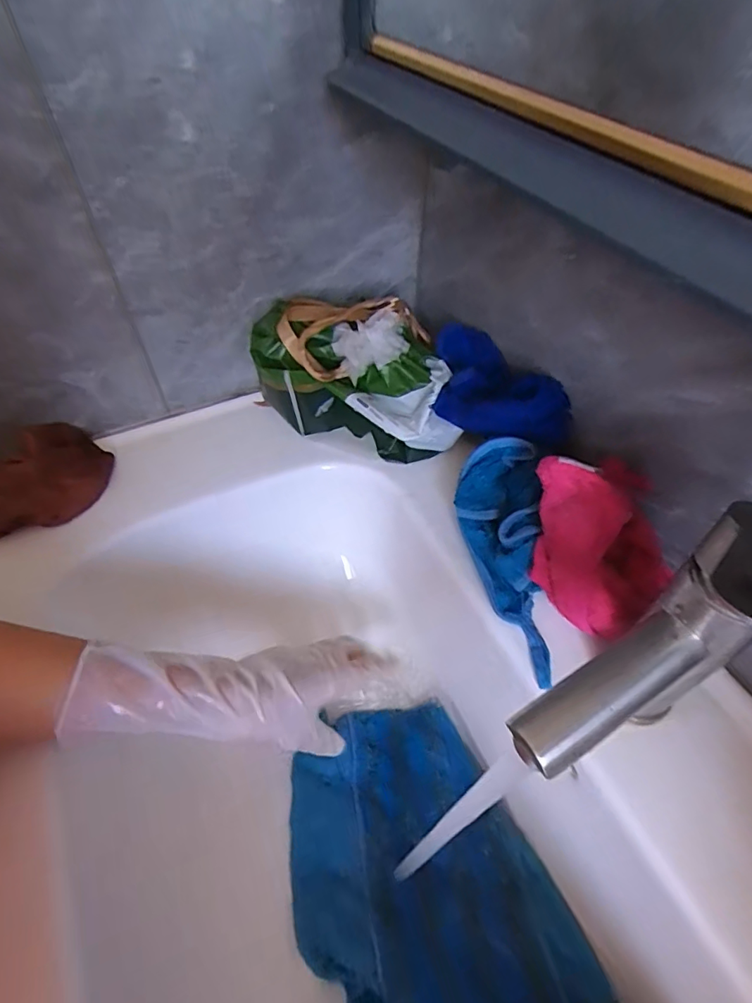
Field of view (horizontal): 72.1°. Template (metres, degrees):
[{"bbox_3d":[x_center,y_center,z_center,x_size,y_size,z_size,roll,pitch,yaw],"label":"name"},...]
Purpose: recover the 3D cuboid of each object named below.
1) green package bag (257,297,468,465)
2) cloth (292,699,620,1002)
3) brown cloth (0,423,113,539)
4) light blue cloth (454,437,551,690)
[{"bbox_3d":[-0.021,-0.111,0.466,0.184,0.103,0.127,1,51,-1],"label":"green package bag"},{"bbox_3d":[0.033,0.284,0.376,0.170,0.030,0.252,-23,55,-19],"label":"cloth"},{"bbox_3d":[-0.306,-0.006,0.435,0.153,0.044,0.091,-37,60,-27],"label":"brown cloth"},{"bbox_3d":[0.098,0.040,0.384,0.060,0.033,0.174,-4,73,-4],"label":"light blue cloth"}]

